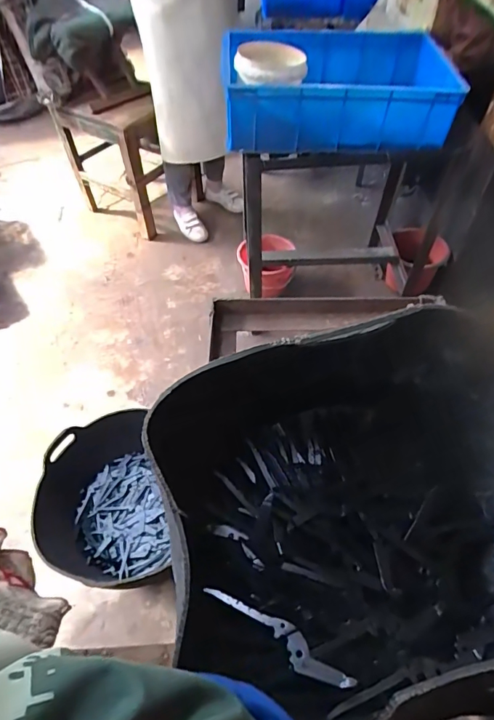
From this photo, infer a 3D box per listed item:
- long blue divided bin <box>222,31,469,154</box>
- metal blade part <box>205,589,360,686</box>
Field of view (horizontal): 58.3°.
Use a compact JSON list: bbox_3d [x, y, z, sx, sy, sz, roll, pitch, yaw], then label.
[{"bbox_3d":[0.198,-0.619,1.012,0.478,0.158,0.301,-1,52,1],"label":"long blue divided bin"},{"bbox_3d":[0.026,0.245,0.401,0.147,0.004,0.026,25,51,32],"label":"metal blade part"}]

